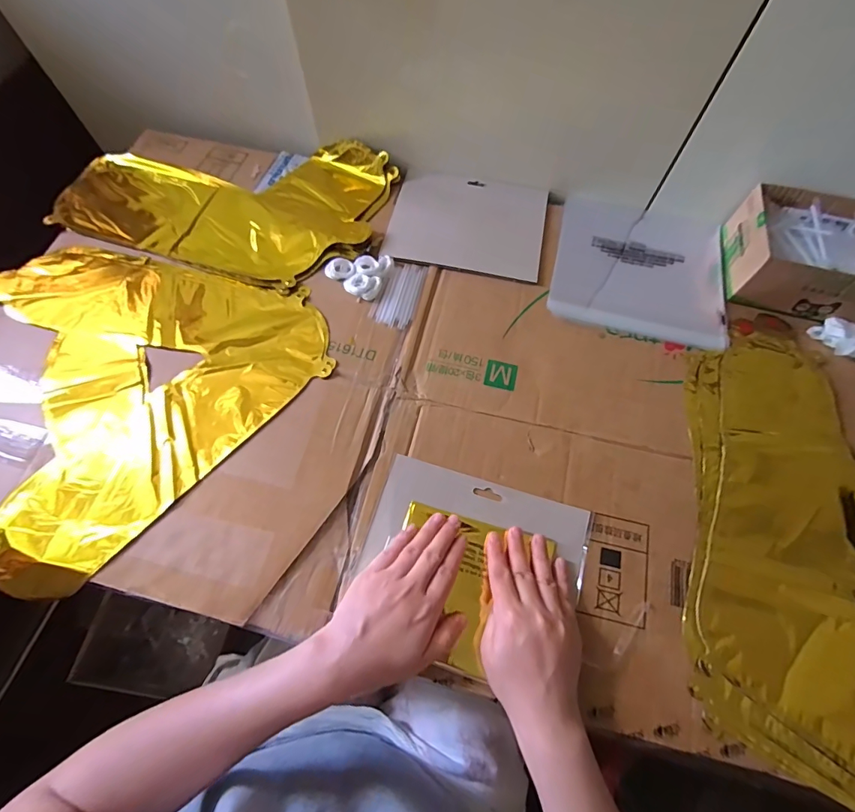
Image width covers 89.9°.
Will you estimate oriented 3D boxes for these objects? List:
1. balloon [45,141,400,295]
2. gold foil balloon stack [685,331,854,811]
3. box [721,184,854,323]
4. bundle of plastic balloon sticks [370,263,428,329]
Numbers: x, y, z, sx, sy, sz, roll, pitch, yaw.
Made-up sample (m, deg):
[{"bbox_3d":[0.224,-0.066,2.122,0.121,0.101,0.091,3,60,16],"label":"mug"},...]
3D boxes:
[{"bbox_3d":[-0.261,-0.274,0.559,0.384,0.030,0.231,18,68,7],"label":"balloon"},{"bbox_3d":[0.354,0.116,0.392,0.211,0.018,0.412,12,68,4],"label":"gold foil balloon stack"},{"bbox_3d":[0.454,-0.173,0.491,0.185,0.059,0.138,13,68,5],"label":"box"},{"bbox_3d":[-0.029,-0.131,0.499,0.047,0.005,0.090,22,69,8],"label":"bundle of plastic balloon sticks"}]

